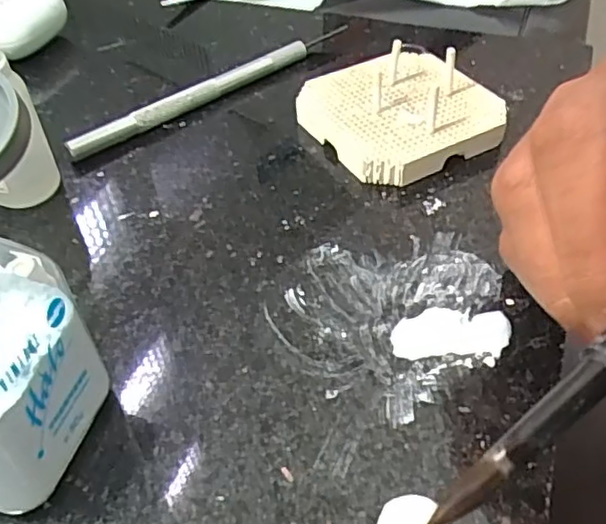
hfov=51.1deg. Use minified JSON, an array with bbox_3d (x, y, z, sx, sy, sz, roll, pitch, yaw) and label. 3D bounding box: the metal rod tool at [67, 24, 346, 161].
[{"bbox_3d":[-0.036,-0.073,0.264,0.131,0.010,0.006,-33,53,-27],"label":"metal rod tool"}]

